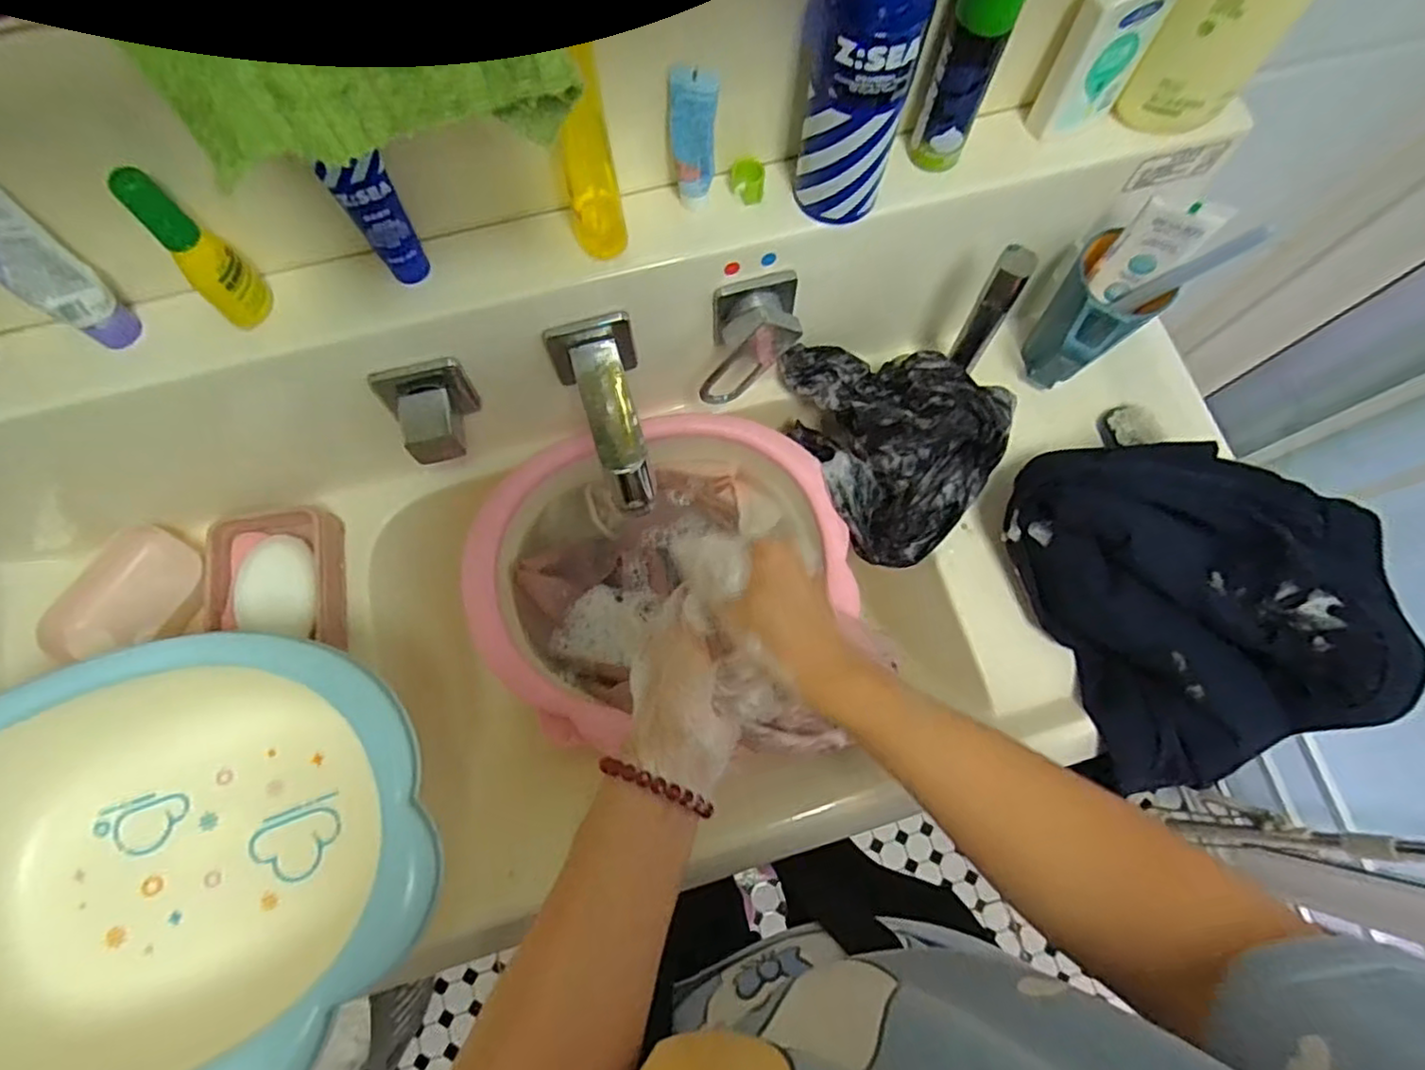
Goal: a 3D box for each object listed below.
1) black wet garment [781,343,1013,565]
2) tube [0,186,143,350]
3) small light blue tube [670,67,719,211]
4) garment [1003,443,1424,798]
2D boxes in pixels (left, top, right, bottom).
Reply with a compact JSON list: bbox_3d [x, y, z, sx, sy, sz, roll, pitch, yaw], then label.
[{"bbox_3d":[0.138,-0.085,0.531,0.121,0.088,0.184,-38,79,-11],"label":"black wet garment"},{"bbox_3d":[-0.356,-0.145,0.351,0.027,0.111,0.037,35,76,7],"label":"tube"},{"bbox_3d":[-0.011,-0.232,0.394,0.025,0.077,0.023,-4,75,-3],"label":"small light blue tube"},{"bbox_3d":[0.361,0.038,0.494,0.224,0.105,0.254,-19,76,-7],"label":"garment"}]

